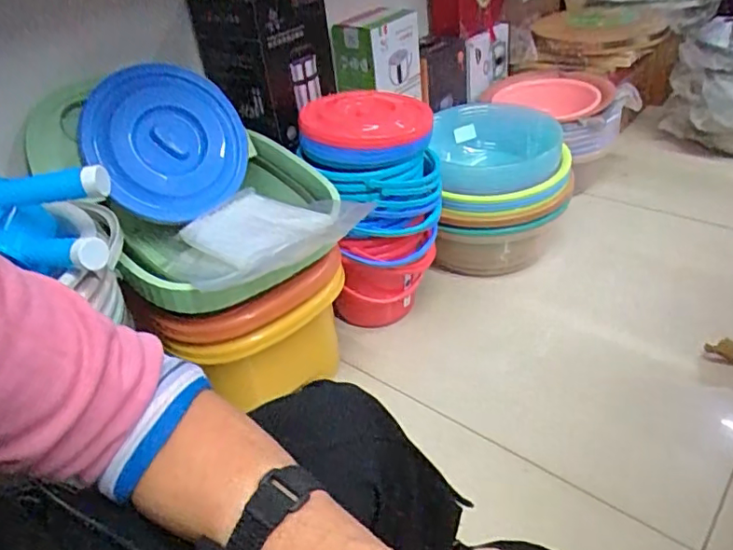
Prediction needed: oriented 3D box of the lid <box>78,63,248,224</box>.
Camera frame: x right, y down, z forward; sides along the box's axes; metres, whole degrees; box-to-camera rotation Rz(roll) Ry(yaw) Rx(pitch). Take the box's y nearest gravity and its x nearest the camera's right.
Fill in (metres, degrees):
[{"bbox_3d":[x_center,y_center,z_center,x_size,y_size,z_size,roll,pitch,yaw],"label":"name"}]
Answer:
[{"bbox_3d":[-0.314,-0.207,0.905,0.247,0.244,0.047,4,-2,-31],"label":"lid"}]

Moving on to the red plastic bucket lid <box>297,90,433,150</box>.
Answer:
[{"bbox_3d":[0.002,-0.278,0.985,0.218,0.041,0.207,-5,36,3],"label":"red plastic bucket lid"}]

